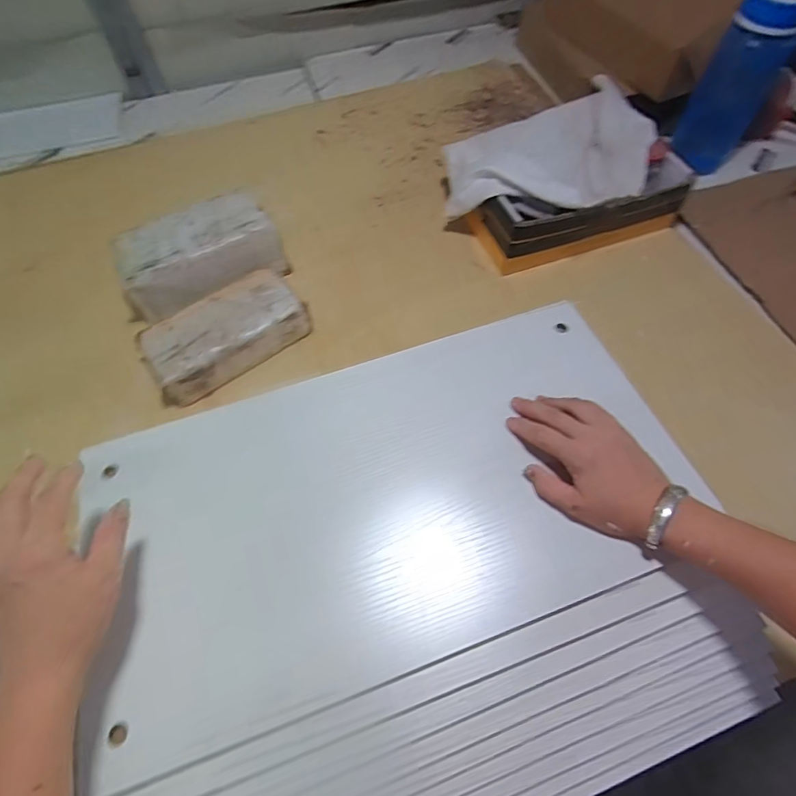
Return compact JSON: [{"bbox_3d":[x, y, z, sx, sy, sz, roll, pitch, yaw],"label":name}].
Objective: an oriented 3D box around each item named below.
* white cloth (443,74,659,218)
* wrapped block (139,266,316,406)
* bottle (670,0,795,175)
[{"bbox_3d":[0.245,-0.358,0.703,0.333,0.065,0.218,-27,62,-12],"label":"white cloth"},{"bbox_3d":[-0.234,-0.086,0.633,0.214,0.068,0.112,-32,65,-16],"label":"wrapped block"},{"bbox_3d":[0.549,-0.516,0.741,0.097,0.276,0.077,32,66,17],"label":"bottle"}]

